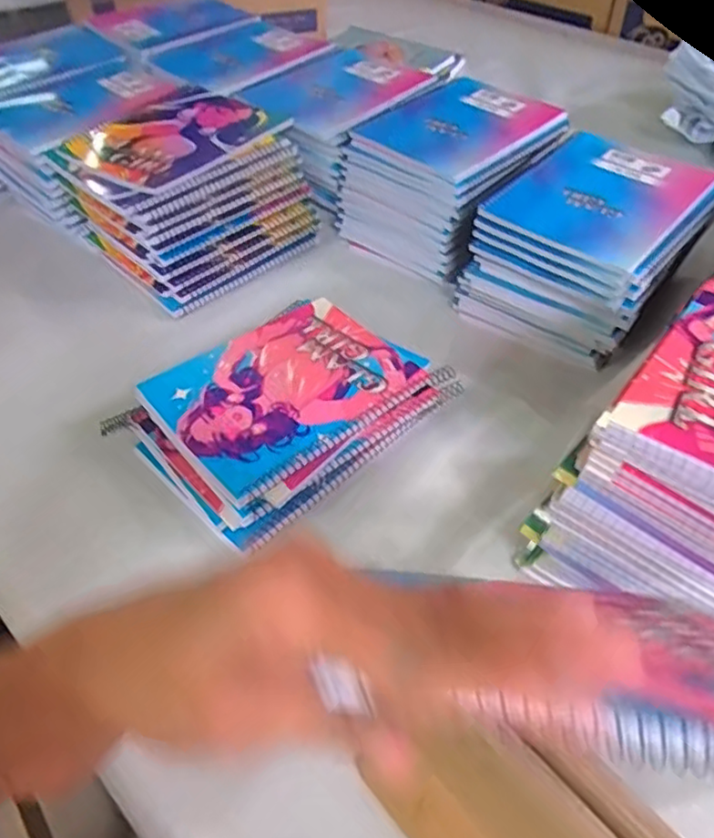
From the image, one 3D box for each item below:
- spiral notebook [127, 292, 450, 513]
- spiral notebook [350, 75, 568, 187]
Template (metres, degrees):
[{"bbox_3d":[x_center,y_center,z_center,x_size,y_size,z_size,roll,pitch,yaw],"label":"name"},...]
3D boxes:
[{"bbox_3d":[-0.055,-0.031,0.533,0.208,0.010,0.153,-31,56,-28],"label":"spiral notebook"},{"bbox_3d":[0.121,-0.326,0.707,0.201,0.016,0.162,-33,56,-26],"label":"spiral notebook"}]

